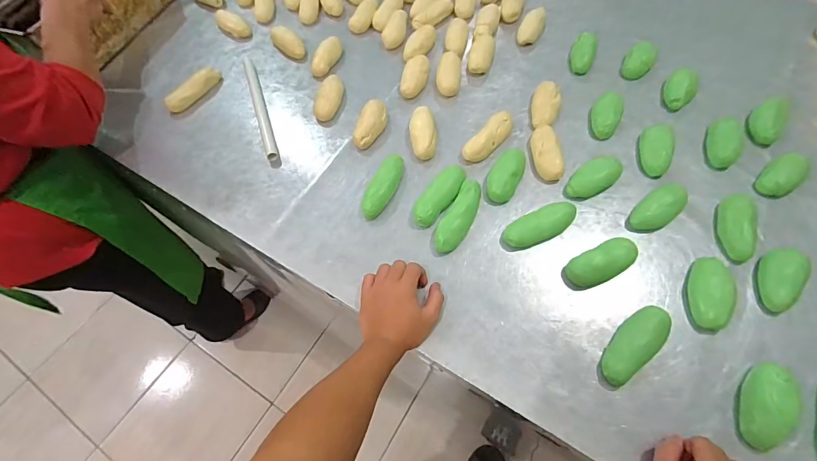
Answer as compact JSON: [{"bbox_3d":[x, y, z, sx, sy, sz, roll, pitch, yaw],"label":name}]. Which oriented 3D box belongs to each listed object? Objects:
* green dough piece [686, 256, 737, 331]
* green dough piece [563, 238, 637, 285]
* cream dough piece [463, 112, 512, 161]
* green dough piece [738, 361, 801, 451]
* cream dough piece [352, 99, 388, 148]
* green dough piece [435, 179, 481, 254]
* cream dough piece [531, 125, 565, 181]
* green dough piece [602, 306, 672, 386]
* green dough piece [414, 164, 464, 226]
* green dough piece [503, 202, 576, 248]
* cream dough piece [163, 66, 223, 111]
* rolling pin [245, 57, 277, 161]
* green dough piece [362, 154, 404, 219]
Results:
[{"bbox_3d":[0.410,0.086,0.511,0.044,0.032,0.098,15,64,11],"label":"green dough piece"},{"bbox_3d":[0.273,0.046,0.535,0.103,0.030,0.045,-25,64,-10],"label":"green dough piece"},{"bbox_3d":[0.139,-0.159,0.655,0.040,0.030,0.115,36,70,20],"label":"cream dough piece"},{"bbox_3d":[0.415,0.203,0.436,0.043,0.030,0.096,28,67,17],"label":"green dough piece"},{"bbox_3d":[-0.066,-0.191,0.681,0.047,0.029,0.096,12,63,9],"label":"cream dough piece"},{"bbox_3d":[0.080,-0.023,0.579,0.038,0.029,0.128,26,67,16],"label":"green dough piece"},{"bbox_3d":[0.230,-0.134,0.631,0.042,0.028,0.102,0,62,3],"label":"cream dough piece"},{"bbox_3d":[0.285,0.143,0.478,0.112,0.028,0.045,-35,66,-14],"label":"green dough piece"},{"bbox_3d":[0.051,-0.054,0.602,0.042,0.028,0.117,30,68,17],"label":"green dough piece"},{"bbox_3d":[0.200,-0.009,0.564,0.122,0.029,0.045,-22,63,-8],"label":"green dough piece"},{"bbox_3d":[-0.433,-0.286,0.756,0.029,0.031,0.122,33,69,19],"label":"cream dough piece"},{"bbox_3d":[-0.288,-0.247,0.724,0.019,0.021,0.287,-19,63,-7],"label":"rolling pin"},{"bbox_3d":[-0.042,-0.072,0.614,0.039,0.029,0.115,16,64,12],"label":"green dough piece"}]

